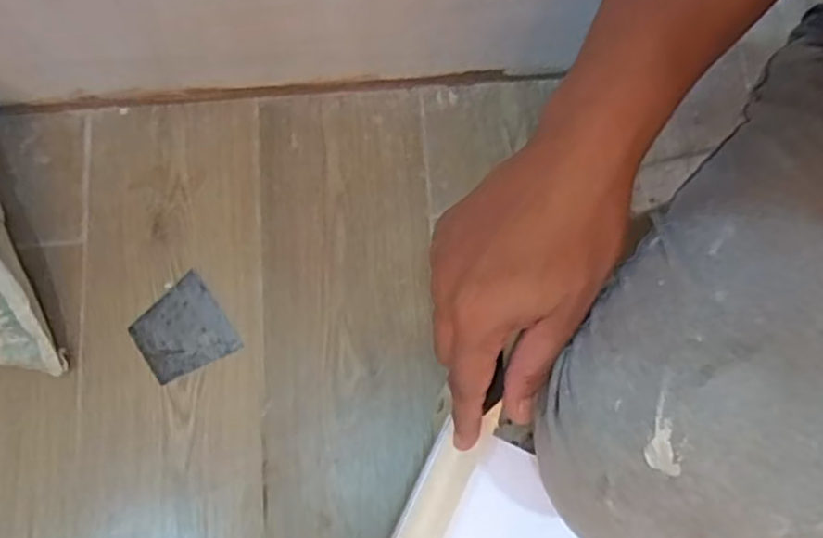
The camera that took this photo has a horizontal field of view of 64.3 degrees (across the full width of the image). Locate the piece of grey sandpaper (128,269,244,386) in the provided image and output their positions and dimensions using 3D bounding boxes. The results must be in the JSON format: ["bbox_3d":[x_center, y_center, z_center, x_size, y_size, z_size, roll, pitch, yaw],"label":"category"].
[{"bbox_3d":[-0.260,0.070,0.738,0.096,0.004,0.101,-34,80,-8],"label":"piece of grey sandpaper"}]

